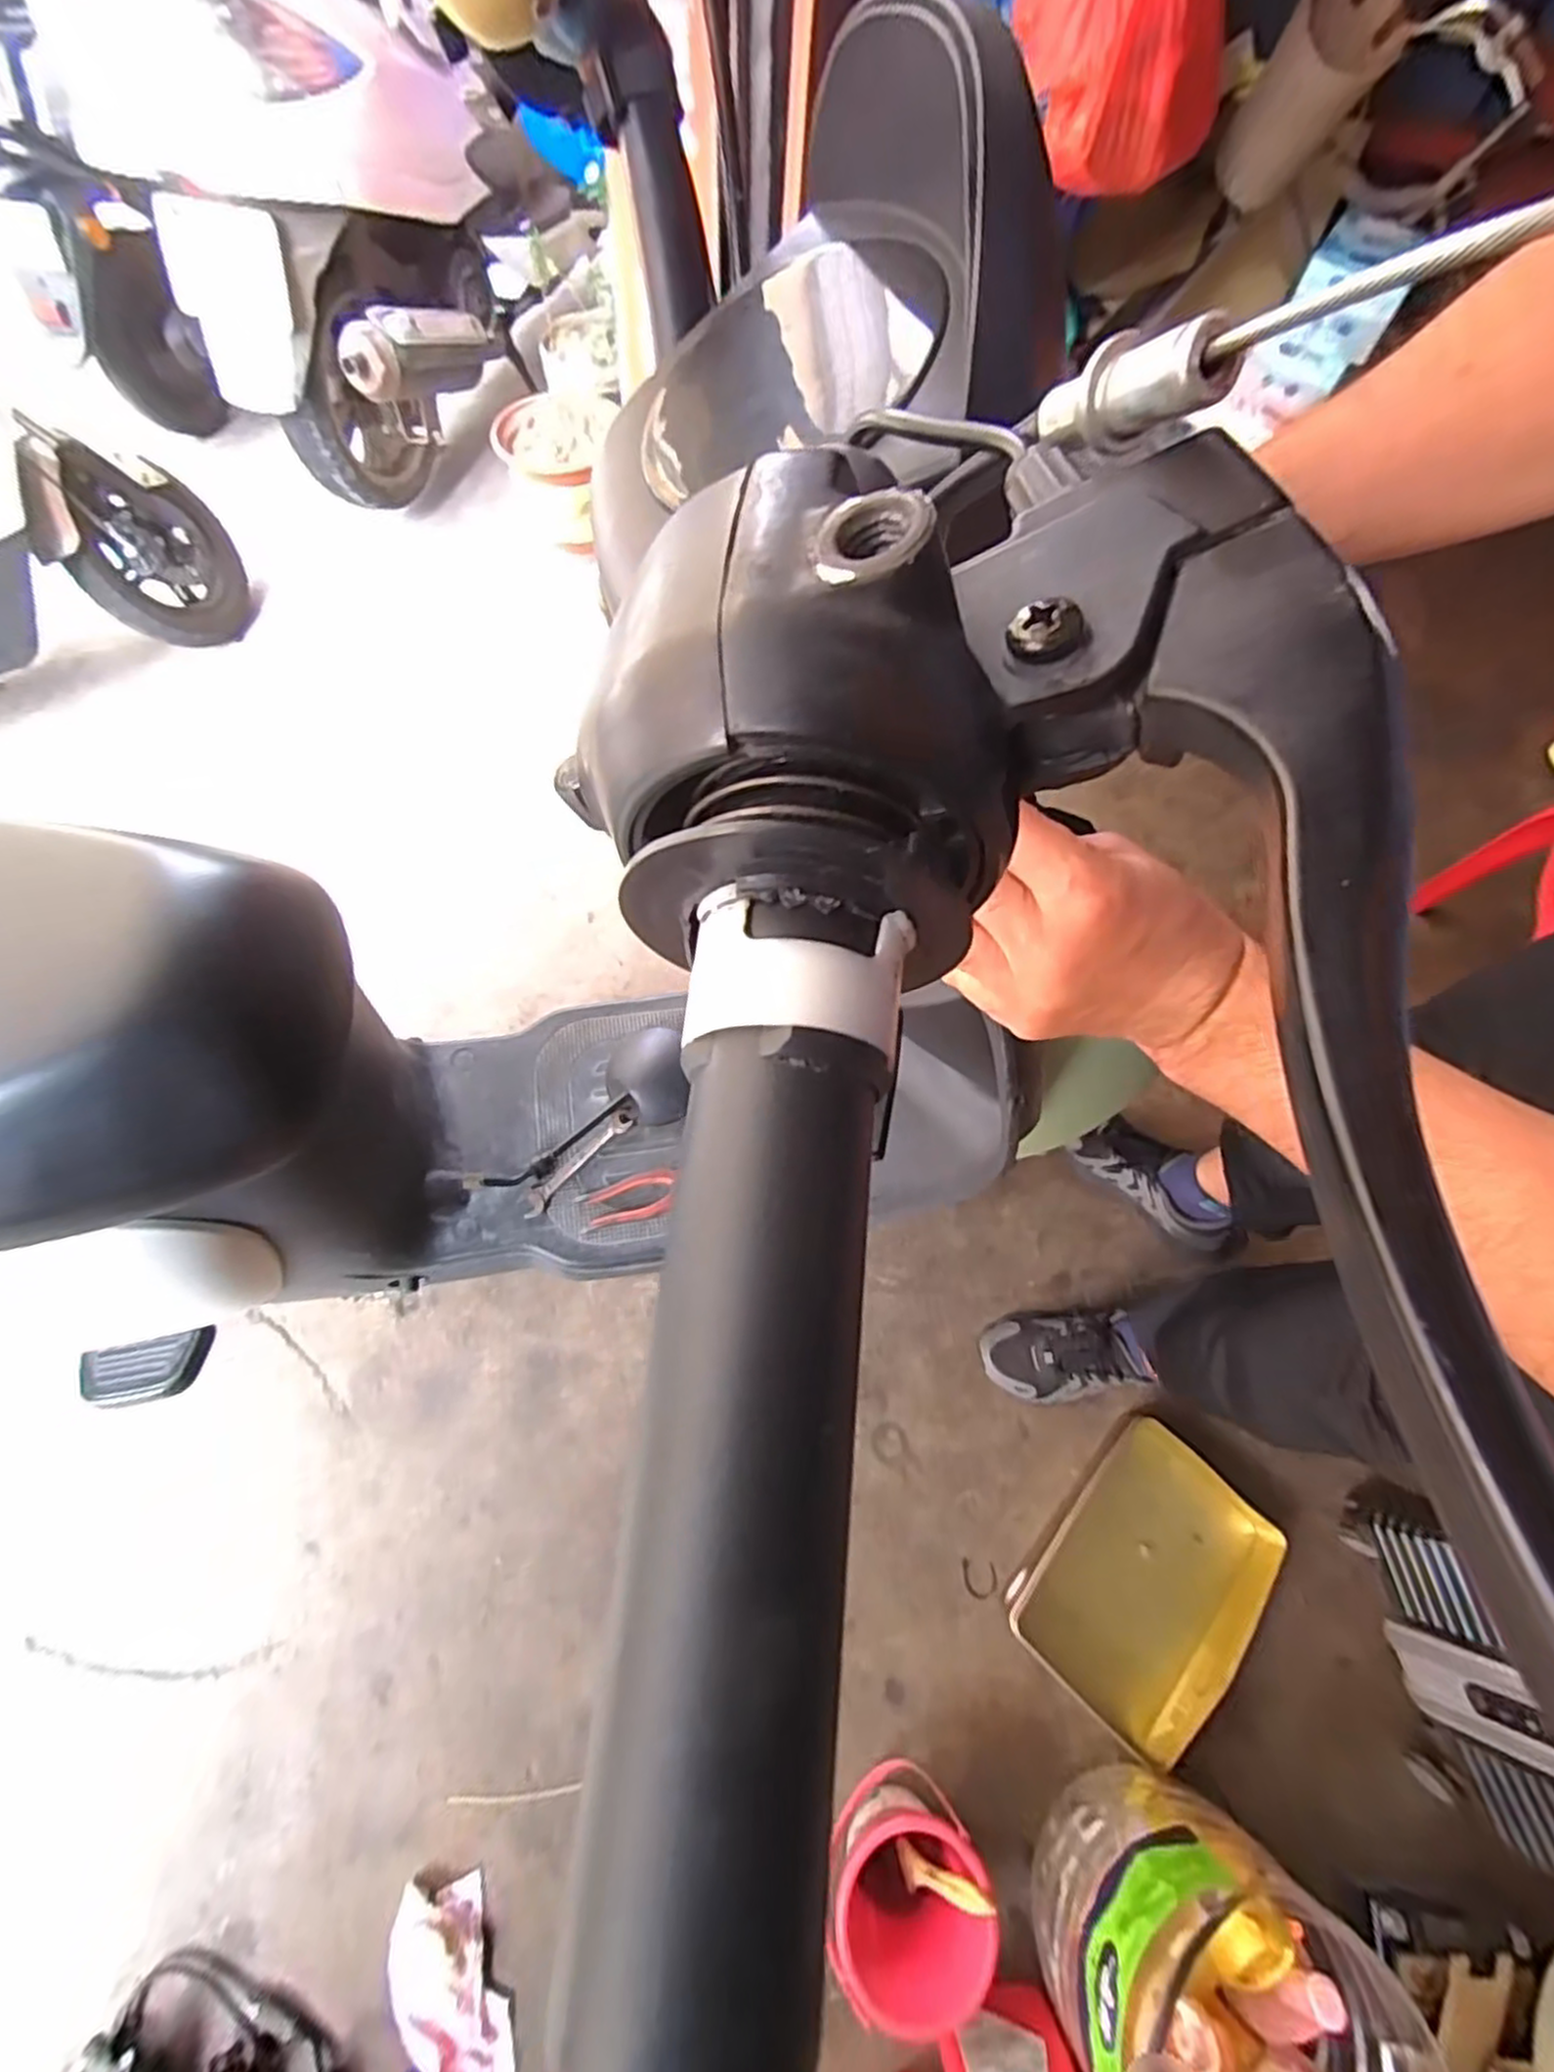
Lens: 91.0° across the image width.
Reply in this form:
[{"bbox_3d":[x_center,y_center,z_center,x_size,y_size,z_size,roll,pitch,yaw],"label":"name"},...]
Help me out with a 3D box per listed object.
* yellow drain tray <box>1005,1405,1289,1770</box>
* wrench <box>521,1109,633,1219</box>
[{"bbox_3d":[0.448,0.654,0.922,0.224,0.046,0.308,42,71,14],"label":"yellow drain tray"},{"bbox_3d":[-0.209,0.133,0.803,0.024,0.014,0.138,42,72,13],"label":"wrench"}]

